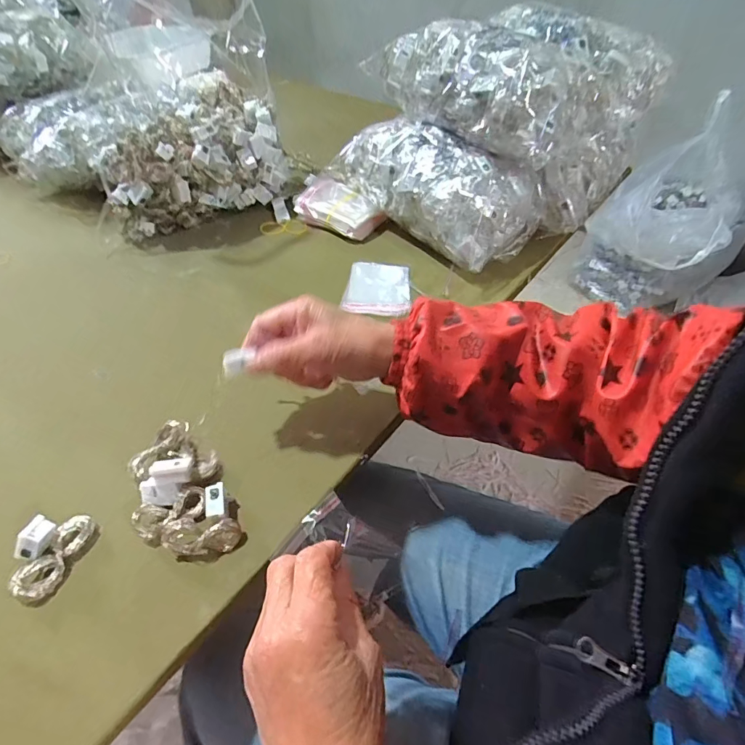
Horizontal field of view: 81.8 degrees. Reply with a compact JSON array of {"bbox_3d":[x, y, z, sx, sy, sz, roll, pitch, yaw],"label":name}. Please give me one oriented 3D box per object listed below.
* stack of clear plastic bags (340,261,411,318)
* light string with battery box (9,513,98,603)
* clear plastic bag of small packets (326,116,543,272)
[{"bbox_3d":[0.008,-0.103,0.511,0.074,0.008,0.093,9,52,5],"label":"stack of clear plastic bags"},{"bbox_3d":[-0.228,0.125,0.301,0.032,0.028,0.058,10,50,10],"label":"light string with battery box"},{"bbox_3d":[0.075,-0.246,0.564,0.129,0.114,0.268,-36,57,-27],"label":"clear plastic bag of small packets"}]

